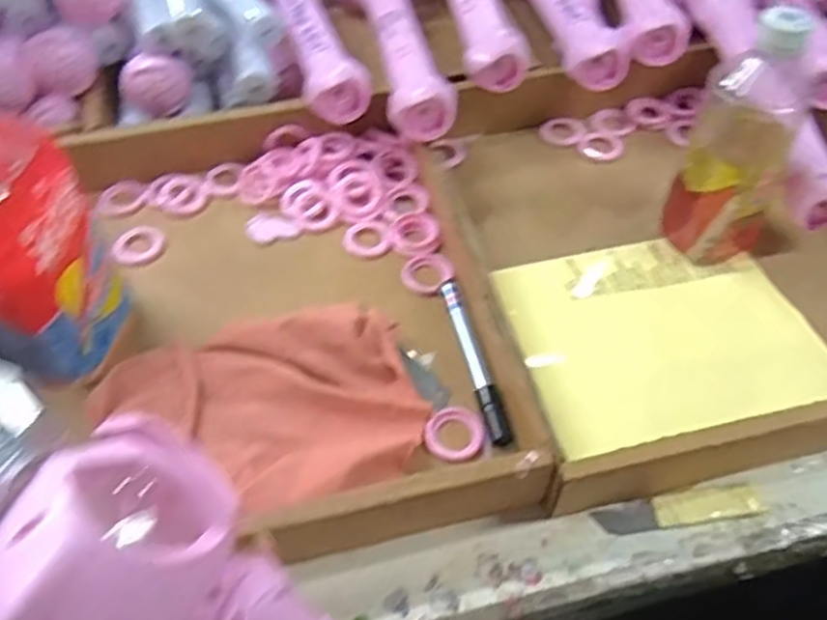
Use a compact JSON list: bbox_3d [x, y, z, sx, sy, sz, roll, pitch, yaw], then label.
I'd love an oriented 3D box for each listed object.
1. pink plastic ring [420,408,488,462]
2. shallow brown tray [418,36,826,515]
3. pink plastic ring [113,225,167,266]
[{"bbox_3d":[0.026,0.081,0.489,0.039,0.004,0.039,-1,53,1],"label":"pink plastic ring"},{"bbox_3d":[0.209,-0.065,0.570,0.350,0.051,0.371,-11,54,-7],"label":"shallow brown tray"},{"bbox_3d":[-0.218,-0.050,0.599,0.040,0.005,0.042,-1,53,1],"label":"pink plastic ring"}]

